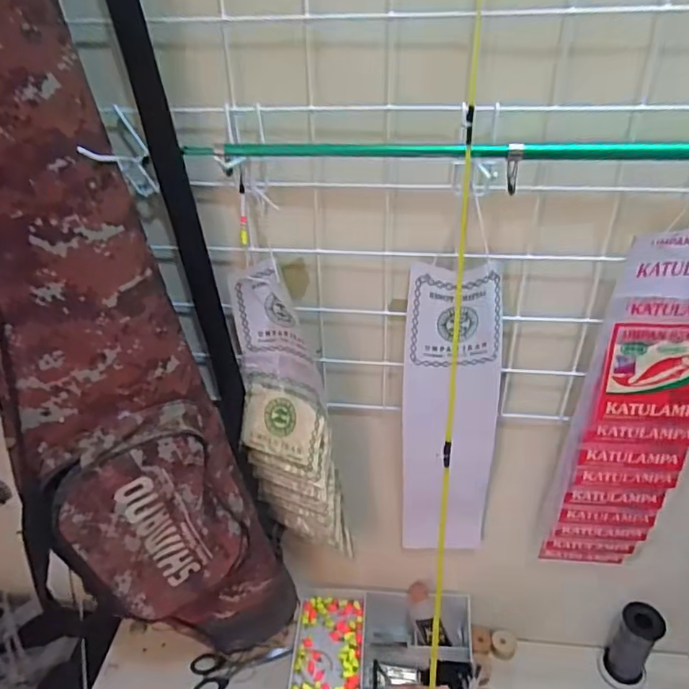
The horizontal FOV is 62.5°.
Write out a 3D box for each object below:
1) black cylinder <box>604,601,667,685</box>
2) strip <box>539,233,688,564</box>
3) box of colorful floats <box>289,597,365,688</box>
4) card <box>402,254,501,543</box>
[{"bbox_3d":[0.382,0.396,0.753,0.051,0.118,0.046,24,42,33],"label":"black cylinder"},{"bbox_3d":[0.285,0.086,0.546,0.117,0.398,0.026,4,35,10],"label":"strip"},{"bbox_3d":[-0.020,0.413,0.751,0.089,0.065,0.147,1,34,5],"label":"box of colorful floats"},{"bbox_3d":[0.106,0.079,0.568,0.093,0.336,0.027,0,34,5],"label":"card"}]

